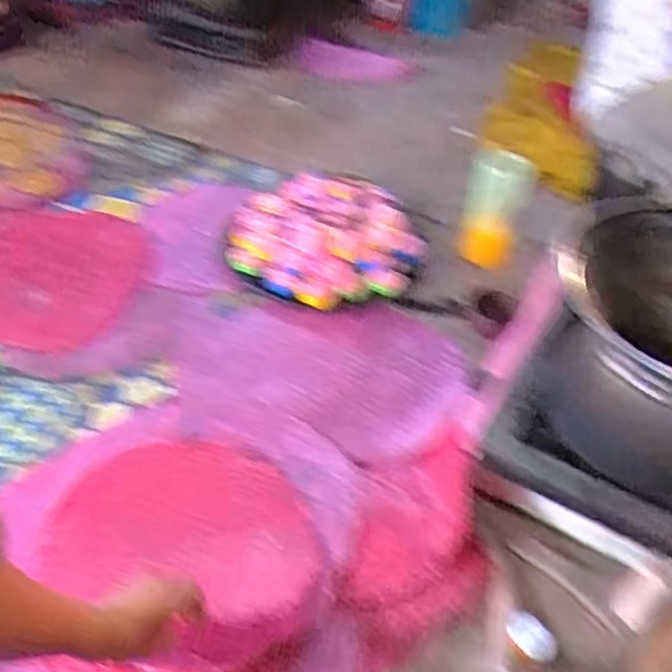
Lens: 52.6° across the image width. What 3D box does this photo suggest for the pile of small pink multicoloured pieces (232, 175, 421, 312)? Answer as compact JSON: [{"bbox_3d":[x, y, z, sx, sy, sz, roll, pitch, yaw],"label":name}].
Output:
[{"bbox_3d":[-0.029,-0.183,1.293,0.335,0.110,0.310,3,43,-2],"label":"pile of small pink multicoloured pieces"}]

